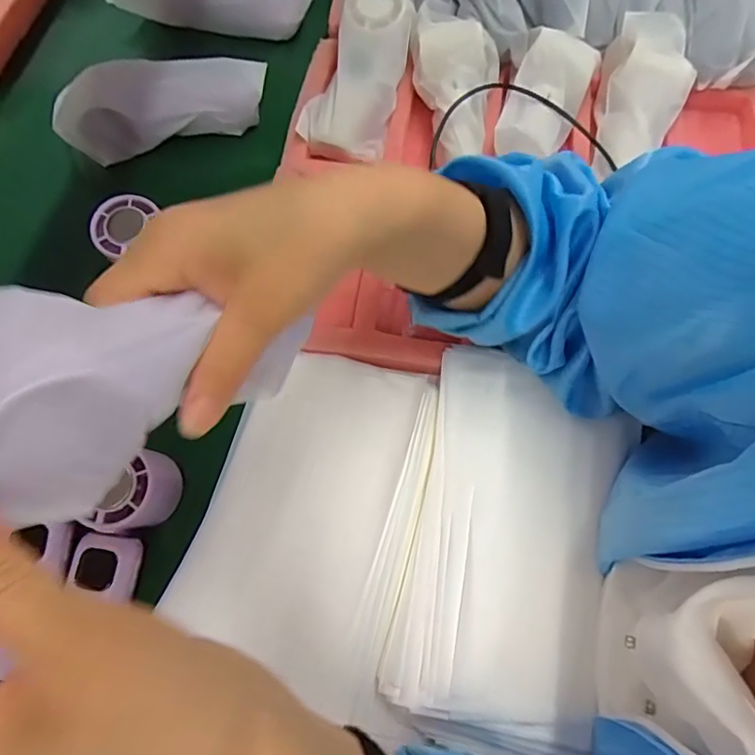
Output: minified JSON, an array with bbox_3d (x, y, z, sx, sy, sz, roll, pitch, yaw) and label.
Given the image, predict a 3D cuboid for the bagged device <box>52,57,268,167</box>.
[{"bbox_3d":[-0.191,-0.244,0.477,0.175,0.070,0.045,-15,68,-9],"label":"bagged device"}]

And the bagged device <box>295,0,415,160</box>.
[{"bbox_3d":[-0.014,-0.273,0.452,0.071,0.028,0.152,16,96,5],"label":"bagged device"}]

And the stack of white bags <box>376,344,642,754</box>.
[{"bbox_3d":[0.085,0.102,0.334,0.122,0.026,0.239,15,66,4],"label":"stack of white bags"}]

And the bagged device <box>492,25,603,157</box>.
[{"bbox_3d":[0.146,-0.245,0.451,0.058,0.035,0.133,24,67,8],"label":"bagged device"}]

